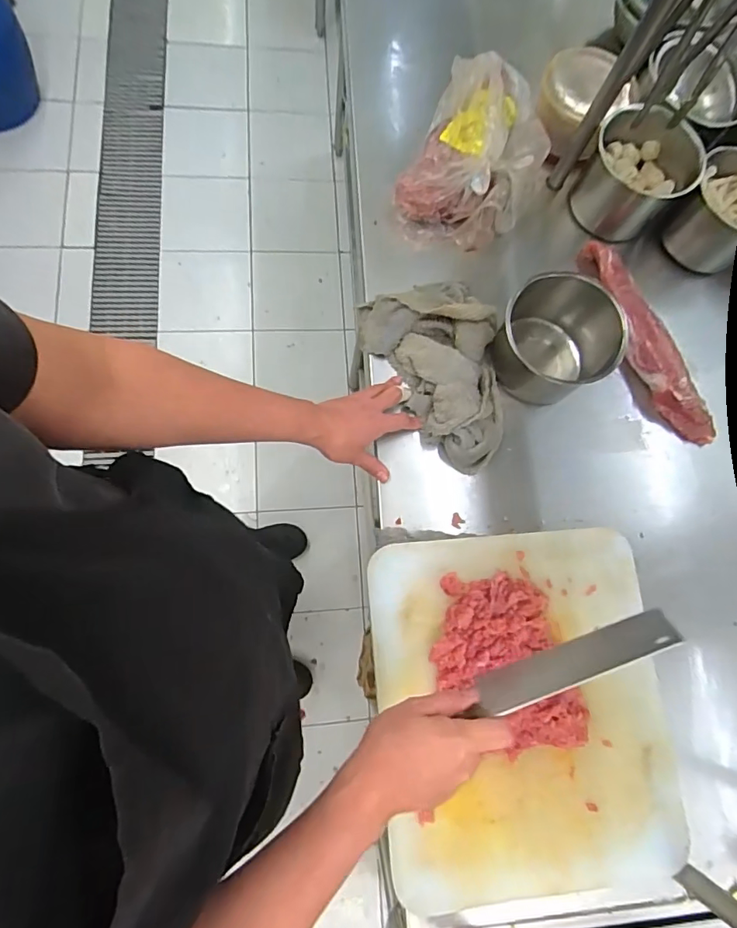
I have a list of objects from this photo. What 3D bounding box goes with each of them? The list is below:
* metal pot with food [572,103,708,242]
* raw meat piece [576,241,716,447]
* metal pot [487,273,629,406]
[{"bbox_3d":[0.418,-0.455,0.761,0.148,0.124,0.148,1,76,-6],"label":"metal pot with food"},{"bbox_3d":[0.413,-0.190,0.736,0.062,0.057,0.355,-19,79,-11],"label":"raw meat piece"},{"bbox_3d":[0.247,-0.162,0.664,0.146,0.140,0.134,40,75,4],"label":"metal pot"}]

